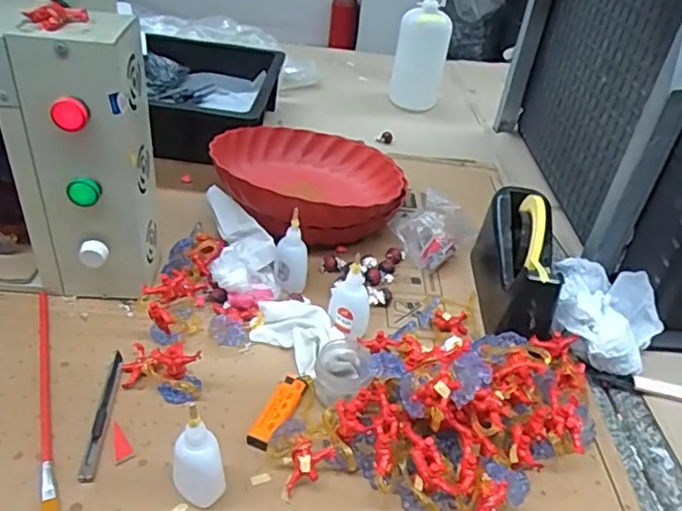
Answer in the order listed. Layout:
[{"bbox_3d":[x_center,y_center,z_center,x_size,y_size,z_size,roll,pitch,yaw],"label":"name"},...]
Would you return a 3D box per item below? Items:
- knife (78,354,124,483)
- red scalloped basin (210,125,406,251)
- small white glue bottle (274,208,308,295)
[{"bbox_3d":[-0.213,0.138,0.529,0.014,0.009,0.139,2,38,-7],"label":"knife"},{"bbox_3d":[-0.045,-0.102,0.795,0.230,0.087,0.252,5,38,-4],"label":"red scalloped basin"},{"bbox_3d":[-0.055,-0.003,0.664,0.036,0.104,0.024,6,38,-2],"label":"small white glue bottle"}]

